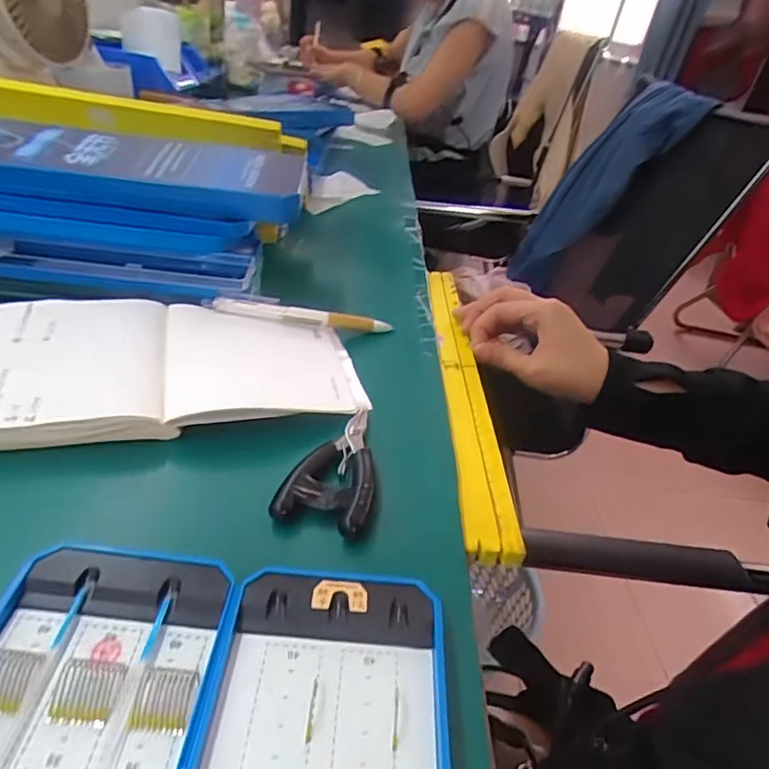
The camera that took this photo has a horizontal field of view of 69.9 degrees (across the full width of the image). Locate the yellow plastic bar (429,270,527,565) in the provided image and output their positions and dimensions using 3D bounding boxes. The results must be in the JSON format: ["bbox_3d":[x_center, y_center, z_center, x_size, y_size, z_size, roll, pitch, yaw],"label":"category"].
[{"bbox_3d":[0.056,-0.010,0.416,0.030,0.009,0.342,5,34,-4],"label":"yellow plastic bar"}]

